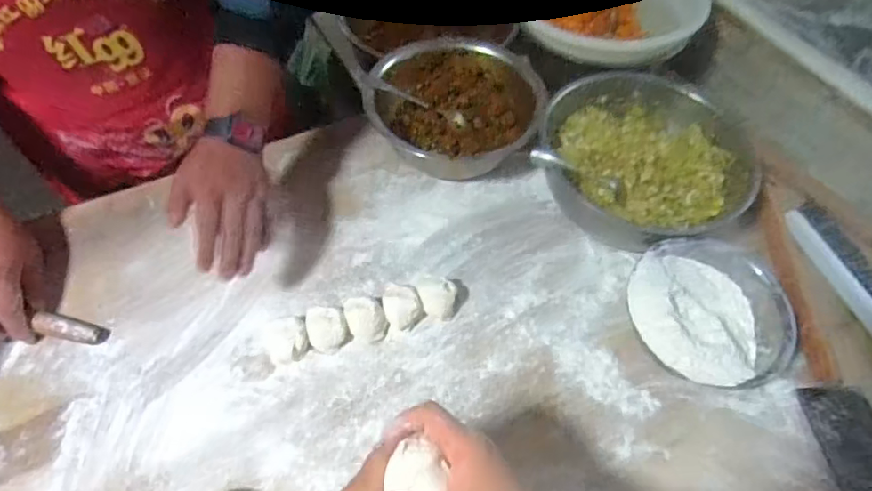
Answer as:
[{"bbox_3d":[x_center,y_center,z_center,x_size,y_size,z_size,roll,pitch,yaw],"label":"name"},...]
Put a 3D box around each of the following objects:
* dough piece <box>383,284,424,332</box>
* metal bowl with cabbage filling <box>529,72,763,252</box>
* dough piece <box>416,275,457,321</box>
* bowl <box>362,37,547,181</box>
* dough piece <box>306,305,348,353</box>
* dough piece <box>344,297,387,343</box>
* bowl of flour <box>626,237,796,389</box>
[{"bbox_3d":[-0.042,0.070,0.673,0.043,0.040,0.059,-21,58,-16],"label":"dough piece"},{"bbox_3d":[0.292,-0.116,0.775,0.268,0.114,0.252,1,55,-1],"label":"metal bowl with cabbage filling"},{"bbox_3d":[0.001,0.064,0.675,0.046,0.044,0.042,1,55,-1],"label":"dough piece"},{"bbox_3d":[0.034,-0.202,0.831,0.245,0.102,0.227,1,56,-2],"label":"bowl"},{"bbox_3d":[-0.129,0.100,0.654,0.048,0.032,0.052,-9,56,-8],"label":"dough piece"},{"bbox_3d":[-0.083,0.088,0.661,0.043,0.042,0.045,1,55,-1],"label":"dough piece"},{"bbox_3d":[0.308,0.082,0.646,0.176,0.090,0.177,1,55,-1],"label":"bowl of flour"}]

